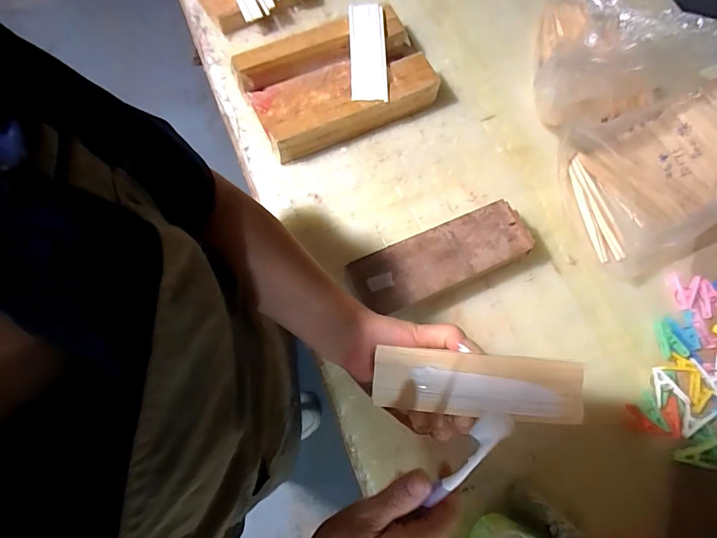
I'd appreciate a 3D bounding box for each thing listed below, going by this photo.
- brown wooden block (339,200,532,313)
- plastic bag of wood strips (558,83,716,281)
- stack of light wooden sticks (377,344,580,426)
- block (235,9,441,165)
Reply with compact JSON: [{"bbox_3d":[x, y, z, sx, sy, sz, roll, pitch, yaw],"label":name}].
[{"bbox_3d":[0.116,-0.010,0.586,0.251,0.069,0.086,-22,76,-10],"label":"brown wooden block"},{"bbox_3d":[0.474,-0.150,0.627,0.306,0.087,0.228,-26,76,-10],"label":"plastic bag of wood strips"},{"bbox_3d":[0.101,0.096,0.345,0.173,0.017,0.049,5,73,-1],"label":"stack of light wooden sticks"},{"bbox_3d":[-0.032,-0.295,0.664,0.275,0.066,0.174,-23,75,-9],"label":"block"}]

